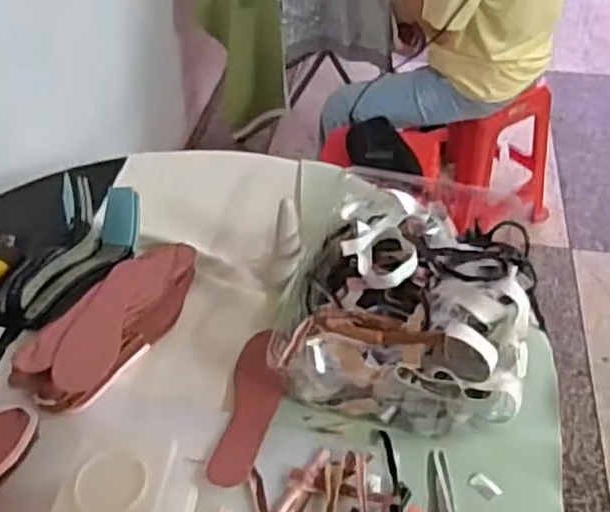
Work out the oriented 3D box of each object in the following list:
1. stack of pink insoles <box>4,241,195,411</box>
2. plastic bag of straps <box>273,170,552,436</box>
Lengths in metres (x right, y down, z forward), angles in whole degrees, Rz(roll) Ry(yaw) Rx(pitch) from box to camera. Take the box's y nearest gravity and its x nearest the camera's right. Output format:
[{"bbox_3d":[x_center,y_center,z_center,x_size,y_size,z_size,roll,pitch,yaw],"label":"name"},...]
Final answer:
[{"bbox_3d":[-0.245,0.078,0.920,0.108,0.065,0.293,20,48,20],"label":"stack of pink insoles"},{"bbox_3d":[0.140,0.033,0.905,0.276,0.103,0.373,9,45,11],"label":"plastic bag of straps"}]

